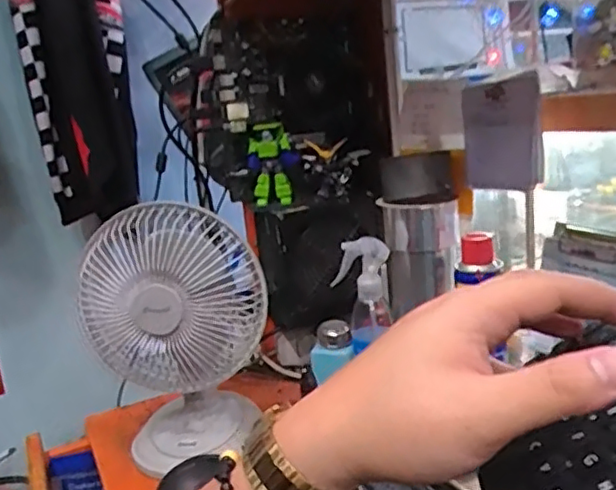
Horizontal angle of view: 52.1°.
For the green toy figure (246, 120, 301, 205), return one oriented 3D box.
[{"bbox_3d":[-0.044,-0.102,0.799,0.058,0.098,0.030,-2,14,15],"label":"green toy figure"}]

